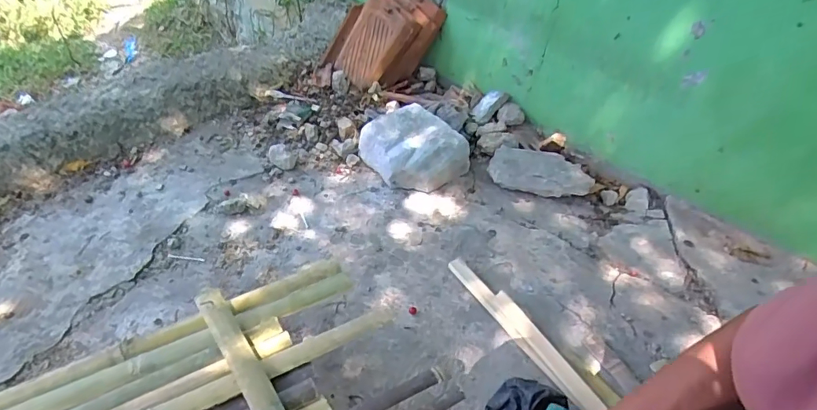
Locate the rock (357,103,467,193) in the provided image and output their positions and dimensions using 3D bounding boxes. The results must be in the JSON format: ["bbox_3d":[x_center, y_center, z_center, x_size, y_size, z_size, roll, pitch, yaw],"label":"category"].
[{"bbox_3d":[0.020,-0.133,1.181,0.201,0.115,0.234,-28,47,-31],"label":"rock"}]

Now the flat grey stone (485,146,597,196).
[{"bbox_3d":[0.318,-0.080,1.154,0.238,0.061,0.128,8,40,9],"label":"flat grey stone"}]

